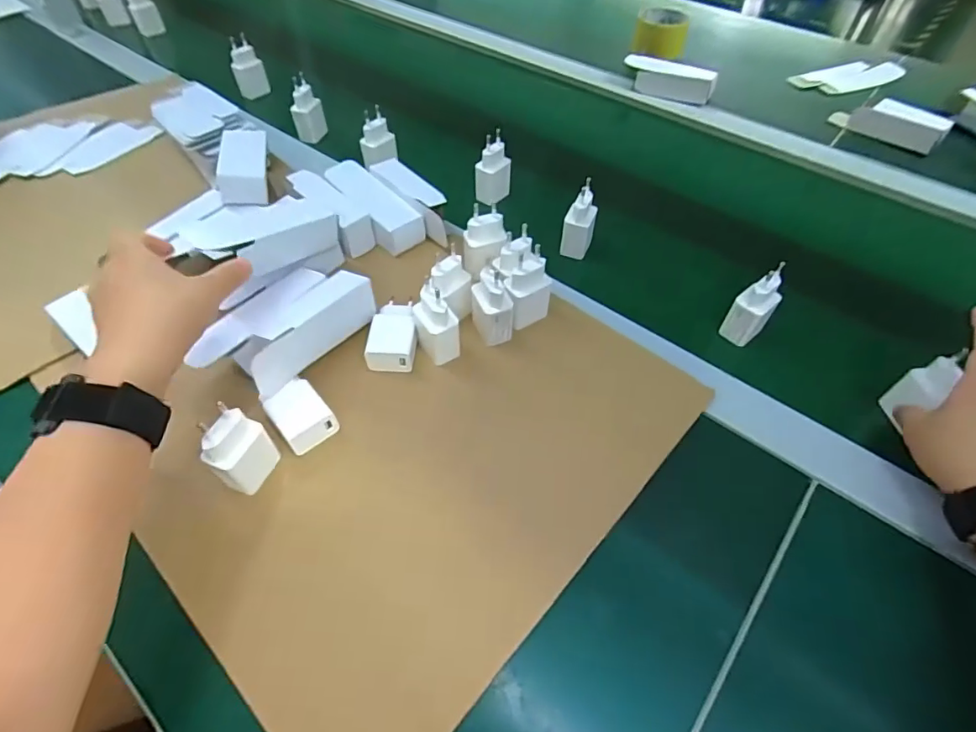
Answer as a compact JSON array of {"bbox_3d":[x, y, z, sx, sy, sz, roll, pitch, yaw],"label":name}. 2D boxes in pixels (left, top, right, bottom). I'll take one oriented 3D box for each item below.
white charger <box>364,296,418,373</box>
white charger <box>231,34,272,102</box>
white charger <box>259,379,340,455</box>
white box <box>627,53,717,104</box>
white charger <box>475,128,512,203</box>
[{"bbox_3d":[-0.083,-0.028,0.454,0.040,0.032,0.072,1,53,1],"label":"white charger"},{"bbox_3d":[-0.362,-0.450,0.763,0.044,0.074,0.035,-21,56,-15],"label":"white charger"},{"bbox_3d":[-0.148,0.038,0.396,0.039,0.022,0.056,-36,61,-24],"label":"white charger"},{"bbox_3d":[0.271,-0.431,0.758,0.139,0.041,0.030,22,56,16],"label":"white box"},{"bbox_3d":[0.006,-0.233,0.599,0.026,0.070,0.040,35,61,23],"label":"white charger"}]

